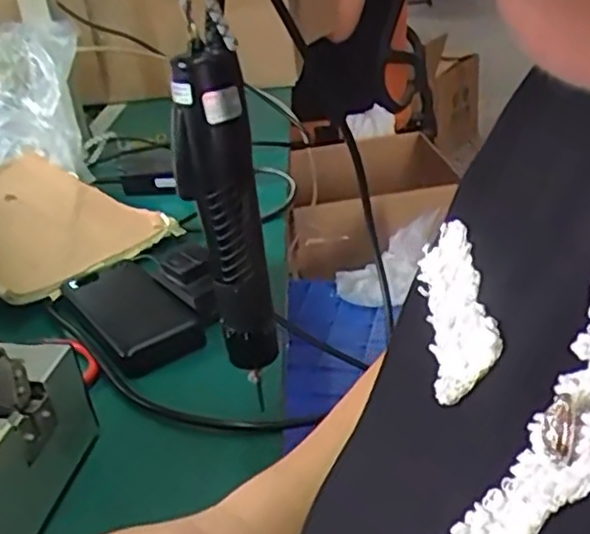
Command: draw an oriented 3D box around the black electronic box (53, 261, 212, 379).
[{"bbox_3d":[-0.151,0.038,0.627,0.079,0.025,0.162,-26,33,-29],"label":"black electronic box"}]

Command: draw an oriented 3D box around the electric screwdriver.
[{"bbox_3d":[-0.044,-0.028,0.432,0.043,0.199,0.044,-11,29,-6],"label":"electric screwdriver"}]

